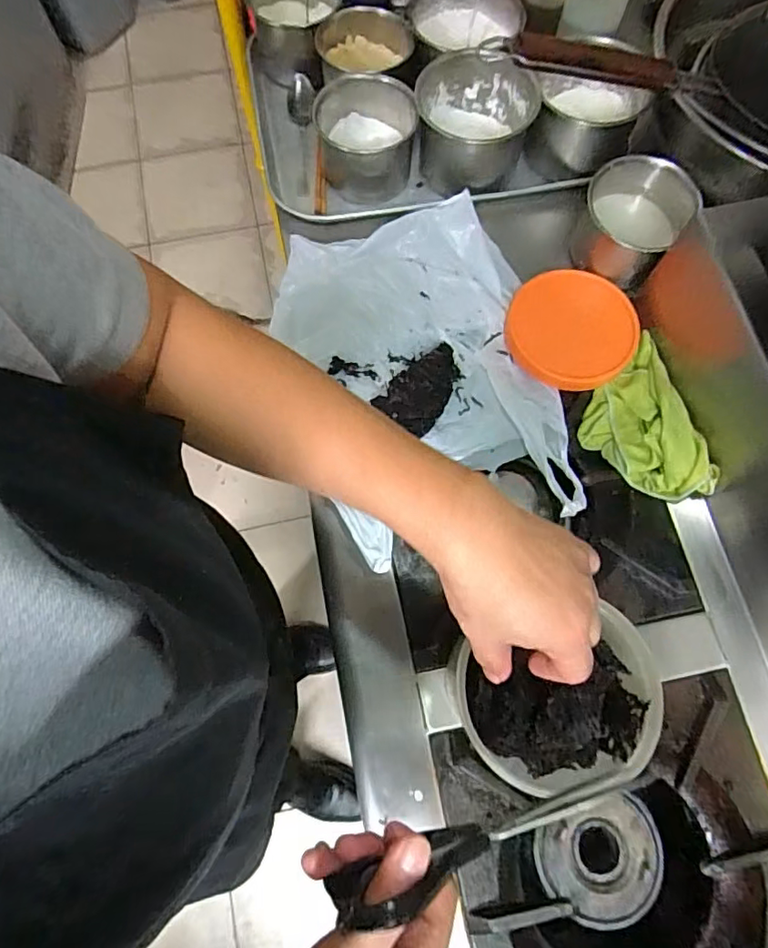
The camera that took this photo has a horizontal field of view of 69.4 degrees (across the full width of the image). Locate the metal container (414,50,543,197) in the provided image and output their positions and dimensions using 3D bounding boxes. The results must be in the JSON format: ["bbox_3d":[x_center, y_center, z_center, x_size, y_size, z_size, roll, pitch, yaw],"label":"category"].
[{"bbox_3d":[0.107,-0.404,0.661,0.142,0.103,0.124,11,73,3],"label":"metal container"}]

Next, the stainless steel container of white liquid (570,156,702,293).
[{"bbox_3d":[0.275,-0.280,0.624,0.114,0.081,0.107,0,74,0],"label":"stainless steel container of white liquid"}]

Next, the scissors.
[{"bbox_3d":[0.063,0.205,0.315,0.188,0.059,0.014,-10,74,-19],"label":"scissors"}]

